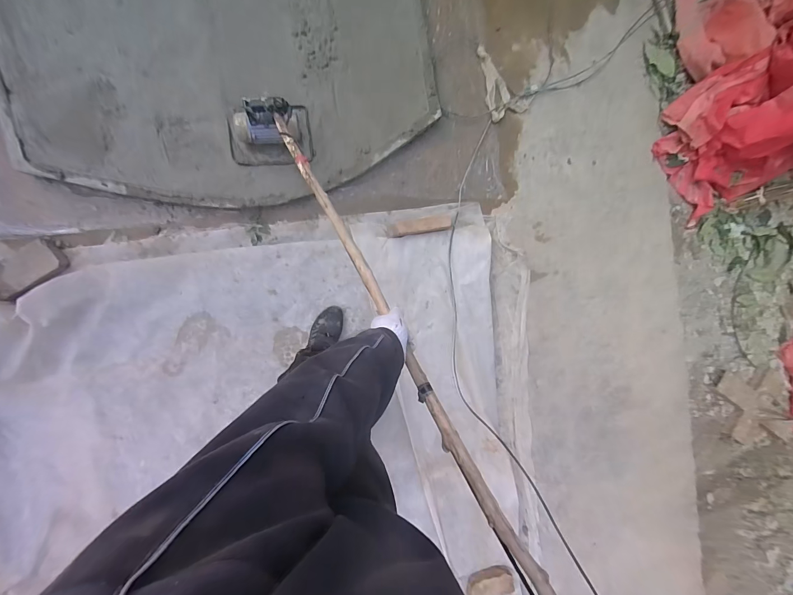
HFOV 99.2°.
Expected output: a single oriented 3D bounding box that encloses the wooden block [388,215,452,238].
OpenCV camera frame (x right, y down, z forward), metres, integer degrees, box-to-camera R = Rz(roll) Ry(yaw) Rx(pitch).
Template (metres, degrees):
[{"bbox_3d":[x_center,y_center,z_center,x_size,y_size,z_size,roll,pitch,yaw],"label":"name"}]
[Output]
[{"bbox_3d":[0.095,-0.276,1.291,0.249,0.036,0.063,-11,95,-8],"label":"wooden block"}]

